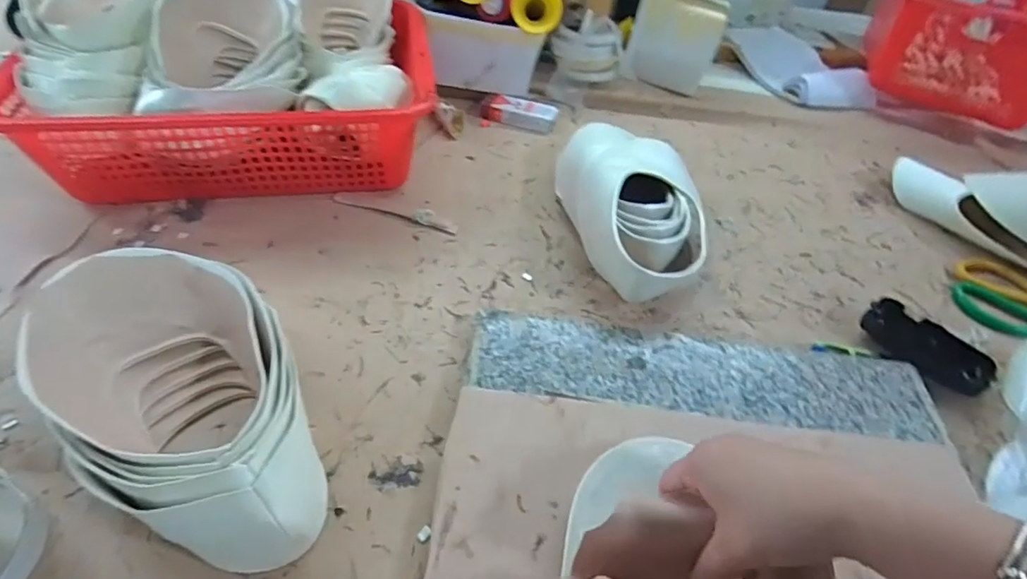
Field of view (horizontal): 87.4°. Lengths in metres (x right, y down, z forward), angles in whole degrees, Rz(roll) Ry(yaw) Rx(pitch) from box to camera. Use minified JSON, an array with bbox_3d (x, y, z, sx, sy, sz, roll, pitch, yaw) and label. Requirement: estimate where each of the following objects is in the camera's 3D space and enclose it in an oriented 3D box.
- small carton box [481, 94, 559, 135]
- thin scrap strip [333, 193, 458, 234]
[{"bbox_3d":[0.007,-0.250,0.766,0.106,0.029,0.042,14,46,9],"label":"small carton box"},{"bbox_3d":[-0.133,-0.088,0.605,0.147,0.013,0.017,14,46,9],"label":"thin scrap strip"}]

